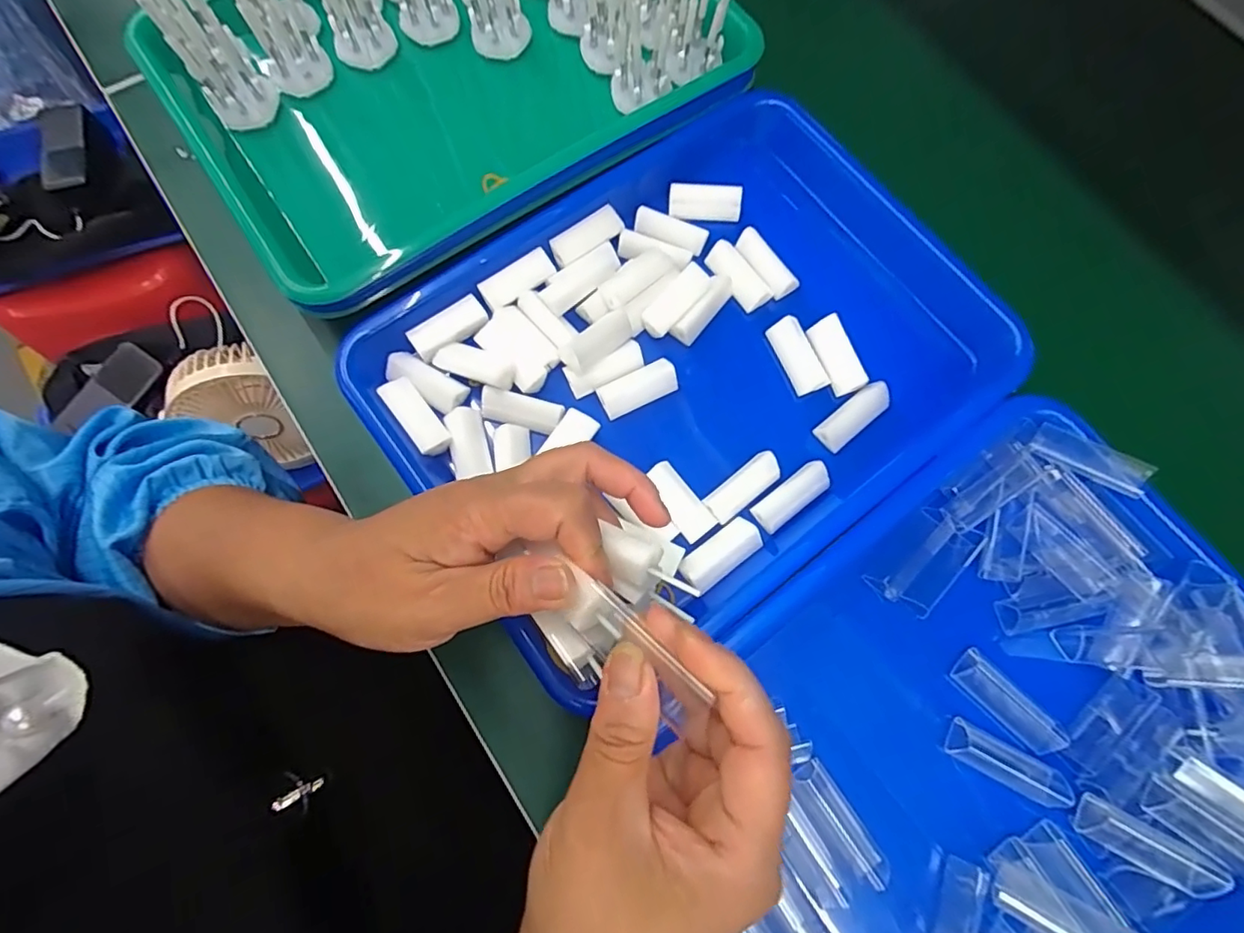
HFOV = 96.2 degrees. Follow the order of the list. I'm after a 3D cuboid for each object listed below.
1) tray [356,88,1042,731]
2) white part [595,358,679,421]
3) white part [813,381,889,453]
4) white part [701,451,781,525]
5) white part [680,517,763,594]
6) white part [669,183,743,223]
[{"bbox_3d":[0.051,-0.064,0.336,0.344,0.047,0.254,-38,79,-11],"label":"tray"},{"bbox_3d":[0.009,-0.046,0.325,0.045,0.012,0.020,-25,77,-8],"label":"white part"},{"bbox_3d":[0.135,-0.028,0.325,0.046,0.012,0.018,-41,79,3],"label":"white part"},{"bbox_3d":[0.068,0.012,0.312,0.046,0.006,0.018,-40,79,1],"label":"white part"},{"bbox_3d":[0.053,0.048,0.300,0.046,0.008,0.020,-35,78,-11],"label":"white part"},{"bbox_3d":[0.053,-0.169,0.356,0.045,0.017,0.015,2,74,-1],"label":"white part"}]

